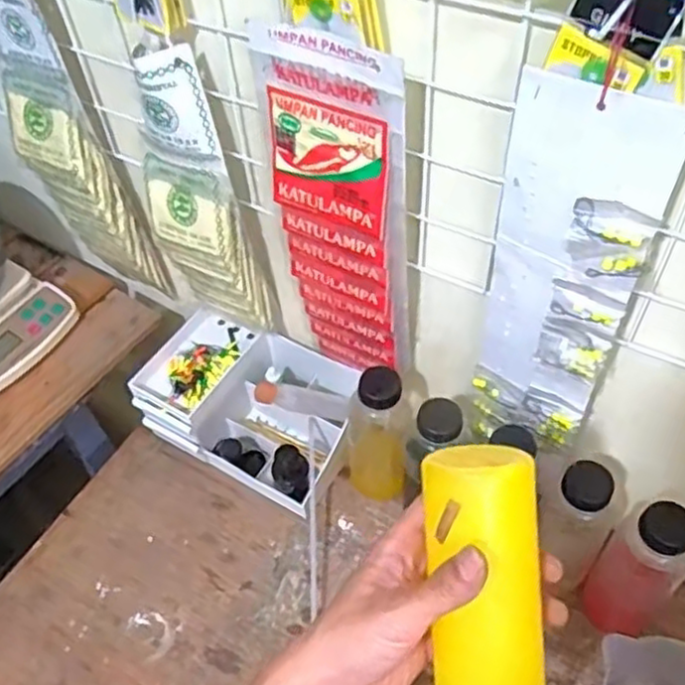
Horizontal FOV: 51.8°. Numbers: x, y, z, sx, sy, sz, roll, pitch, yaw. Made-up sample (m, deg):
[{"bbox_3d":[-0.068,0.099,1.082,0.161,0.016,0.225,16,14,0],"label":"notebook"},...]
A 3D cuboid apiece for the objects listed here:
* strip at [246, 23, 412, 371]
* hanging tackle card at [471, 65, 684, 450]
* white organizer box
[{"bbox_3d":[0.001,-0.085,0.590,0.109,0.349,0.030,20,56,19],"label":"strip"},{"bbox_3d":[0.154,-0.025,0.524,0.100,0.358,0.020,30,58,23],"label":"hanging tackle card"},{"bbox_3d":[-0.102,0.071,0.818,0.232,0.101,0.156,21,56,20],"label":"white organizer box"}]

